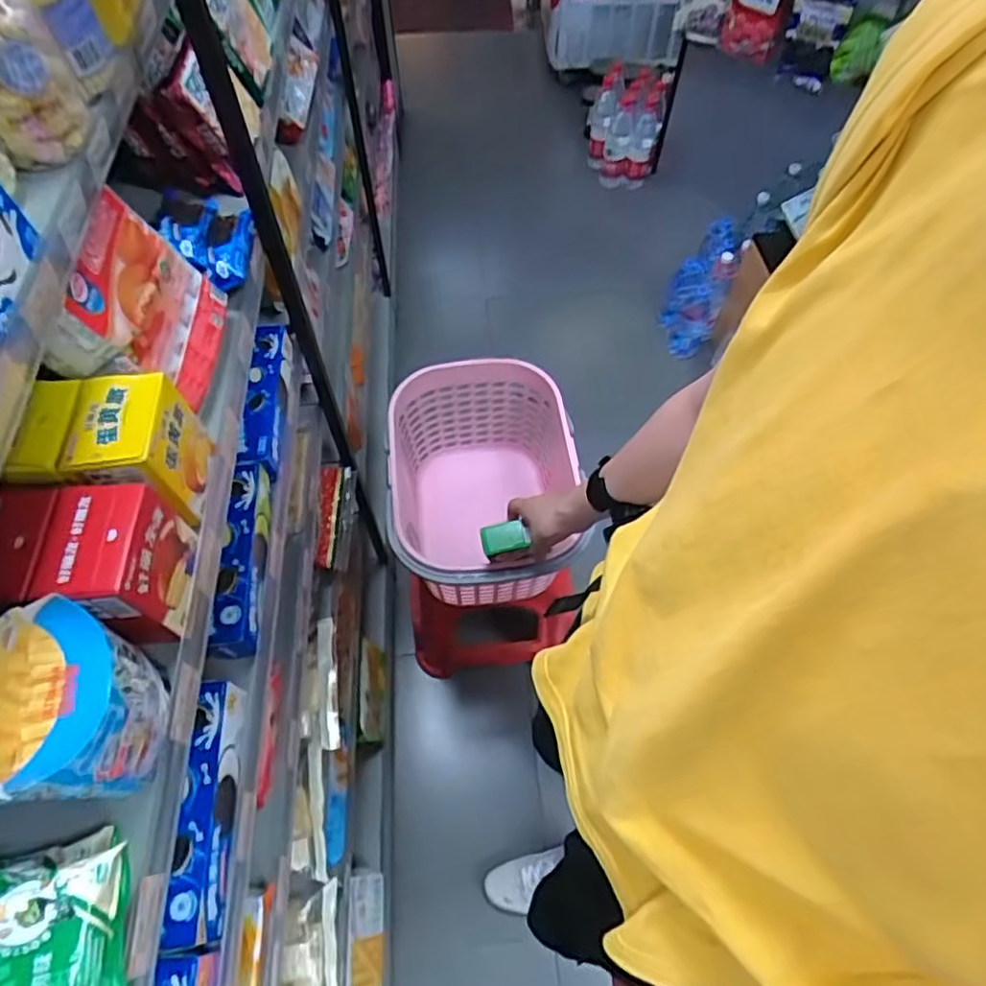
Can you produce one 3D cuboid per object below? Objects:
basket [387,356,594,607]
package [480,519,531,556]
[{"bbox_3d":[-0.011,0.015,1.161,0.323,0.290,0.422,-5,60,-4],"label":"basket"},{"bbox_3d":[0.016,0.063,0.904,0.064,0.017,0.039,-11,60,-8],"label":"package"}]

